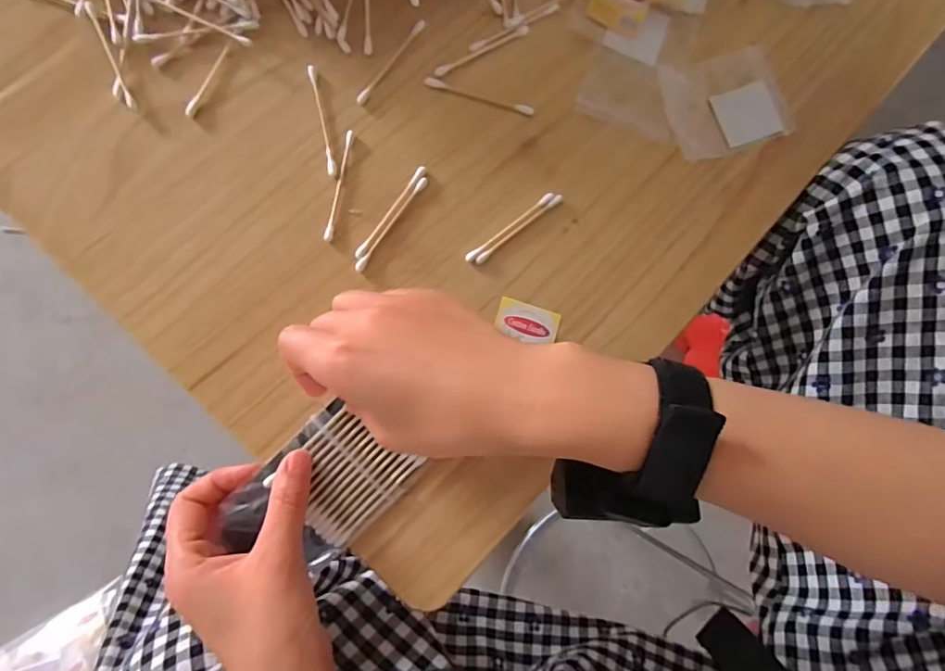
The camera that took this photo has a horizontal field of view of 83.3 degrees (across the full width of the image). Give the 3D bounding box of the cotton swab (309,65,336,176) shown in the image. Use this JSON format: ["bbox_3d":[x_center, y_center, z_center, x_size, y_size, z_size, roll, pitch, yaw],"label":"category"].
[{"bbox_3d":[-0.092,-0.132,0.324,0.006,0.004,0.071,-11,86,-9],"label":"cotton swab"}]

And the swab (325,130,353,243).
[{"bbox_3d":[-0.081,-0.091,0.320,0.005,0.004,0.070,9,83,-7],"label":"swab"}]

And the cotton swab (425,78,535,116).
[{"bbox_3d":[0.005,-0.154,0.341,0.071,0.004,0.006,14,83,-7],"label":"cotton swab"}]

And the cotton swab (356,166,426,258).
[{"bbox_3d":[-0.050,-0.076,0.323,0.006,0.004,0.069,34,81,-4],"label":"cotton swab"}]

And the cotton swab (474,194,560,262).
[{"bbox_3d":[0.030,-0.067,0.333,0.070,0.004,0.005,-39,91,-10],"label":"cotton swab"}]

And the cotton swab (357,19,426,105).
[{"bbox_3d":[-0.051,-0.174,0.335,0.006,0.004,0.069,36,81,-3],"label":"cotton swab"}]

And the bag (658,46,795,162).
[{"bbox_3d":[0.176,-0.161,0.367,0.088,0.004,0.069,-15,87,-9],"label":"bag"}]

